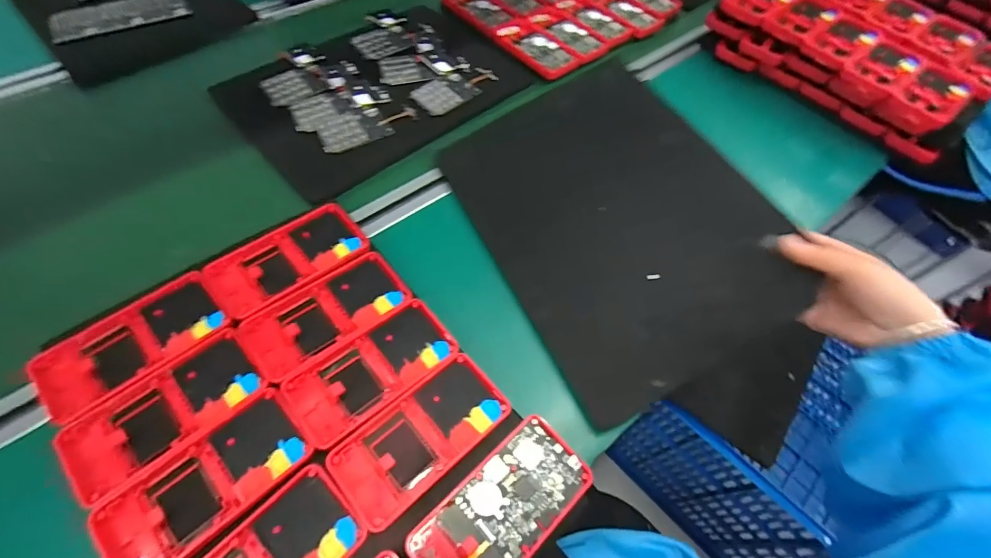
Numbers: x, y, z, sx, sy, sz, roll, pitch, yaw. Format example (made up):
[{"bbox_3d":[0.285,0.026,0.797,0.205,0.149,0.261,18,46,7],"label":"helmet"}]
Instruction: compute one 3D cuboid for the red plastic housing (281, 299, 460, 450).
[{"bbox_3d":[-0.093,0.068,0.322,0.120,0.013,0.062,-35,70,-24],"label":"red plastic housing"}]

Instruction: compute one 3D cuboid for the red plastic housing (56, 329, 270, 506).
[{"bbox_3d":[-0.230,0.091,0.297,0.121,0.016,0.062,-36,71,-25],"label":"red plastic housing"}]

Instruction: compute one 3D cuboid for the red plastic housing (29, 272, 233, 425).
[{"bbox_3d":[-0.268,0.049,0.316,0.118,0.023,0.063,-34,70,-24],"label":"red plastic housing"}]

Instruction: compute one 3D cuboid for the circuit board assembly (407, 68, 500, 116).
[{"bbox_3d":[-0.054,-0.253,0.555,0.058,0.006,0.117,41,63,15],"label":"circuit board assembly"}]

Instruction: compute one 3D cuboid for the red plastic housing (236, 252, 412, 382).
[{"bbox_3d":[-0.136,0.028,0.347,0.125,0.021,0.062,-34,70,-24],"label":"red plastic housing"}]

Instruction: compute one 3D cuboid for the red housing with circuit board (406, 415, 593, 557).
[{"bbox_3d":[0.006,0.151,0.278,0.120,0.011,0.060,-36,71,-25],"label":"red housing with circuit board"}]

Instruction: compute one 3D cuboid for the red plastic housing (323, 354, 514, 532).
[{"bbox_3d":[-0.051,0.108,0.298,0.121,0.012,0.061,-36,70,-25],"label":"red plastic housing"}]

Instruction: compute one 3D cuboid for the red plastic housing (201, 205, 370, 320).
[{"bbox_3d":[-0.176,-0.015,0.368,0.122,0.032,0.067,-32,69,-24],"label":"red plastic housing"}]

